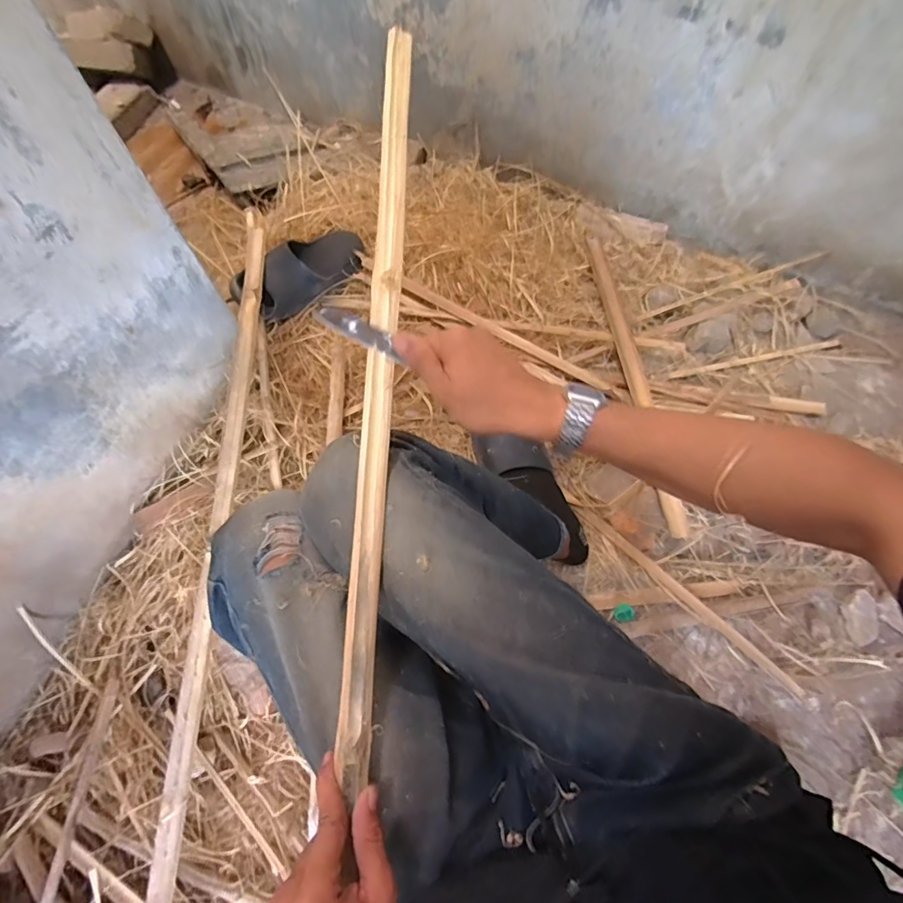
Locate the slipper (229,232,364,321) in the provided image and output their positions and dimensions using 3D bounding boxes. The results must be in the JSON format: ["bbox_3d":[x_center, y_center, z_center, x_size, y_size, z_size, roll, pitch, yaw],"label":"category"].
[{"bbox_3d":[-0.299,-0.353,0.946,0.260,0.085,0.092,-36,73,-14],"label":"slipper"}]

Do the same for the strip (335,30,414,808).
[{"bbox_3d":[-0.061,-0.083,0.415,0.028,0.015,0.659,2,80,0],"label":"strip"}]

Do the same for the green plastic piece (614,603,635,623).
[{"bbox_3d":[0.285,0.267,0.794,0.033,0.011,0.029,-8,68,-4],"label":"green plastic piece"}]

